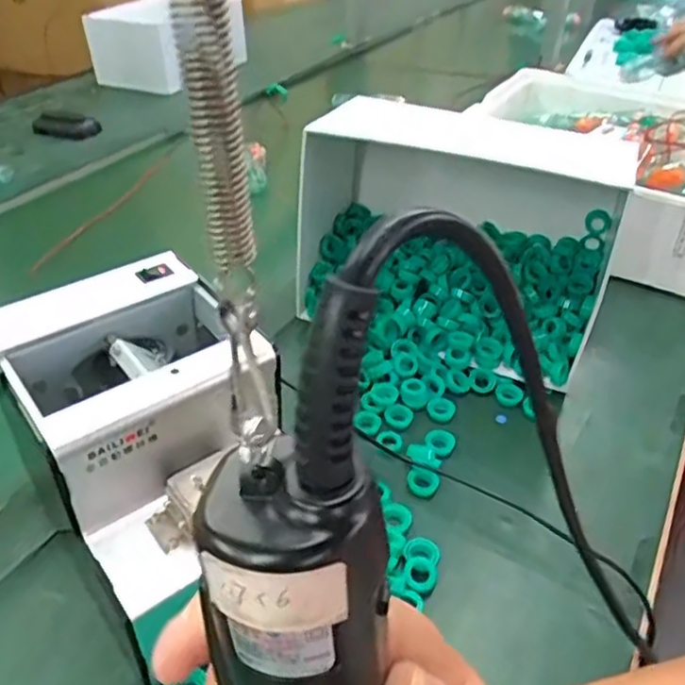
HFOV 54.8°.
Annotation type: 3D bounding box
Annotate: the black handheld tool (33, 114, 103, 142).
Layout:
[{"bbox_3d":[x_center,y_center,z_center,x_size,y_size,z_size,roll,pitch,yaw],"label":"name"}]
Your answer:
[{"bbox_3d":[-0.432,-0.335,1.032,0.102,0.036,0.027,4,36,7],"label":"black handheld tool"}]

